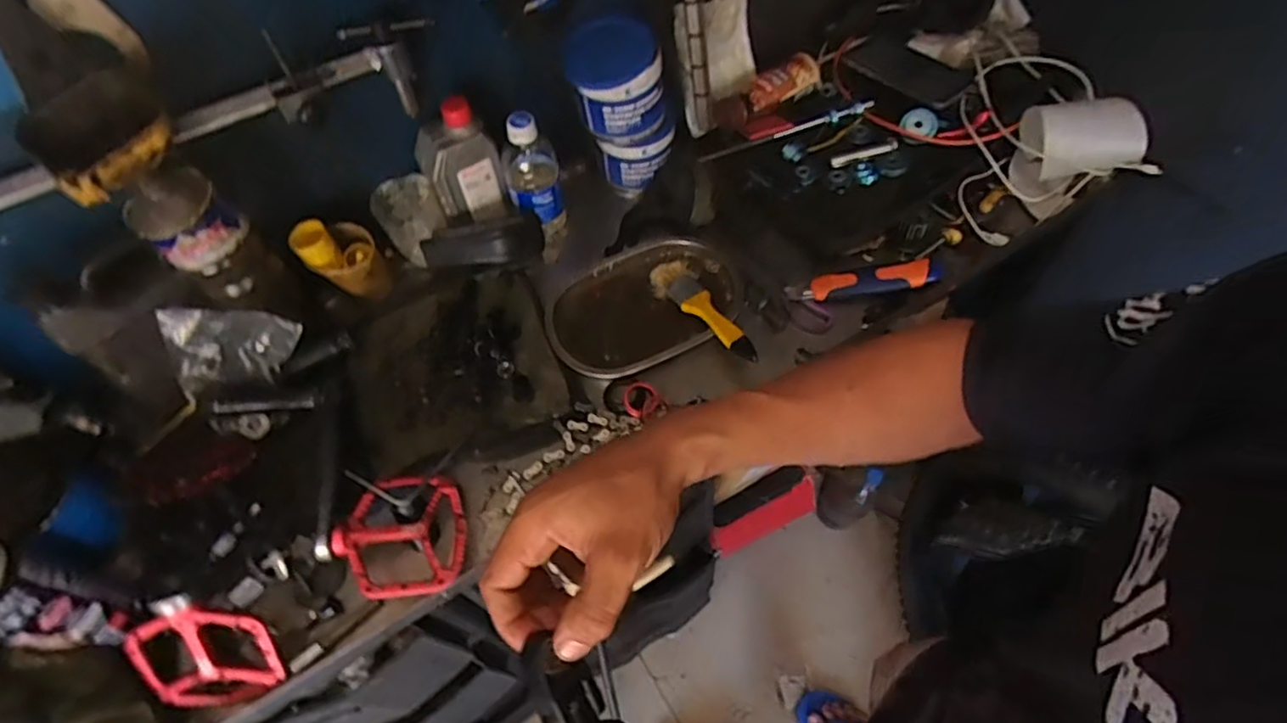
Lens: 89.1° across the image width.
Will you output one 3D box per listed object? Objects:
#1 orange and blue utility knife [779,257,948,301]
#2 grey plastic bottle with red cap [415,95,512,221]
[{"bbox_3d":[0.246,-0.087,0.726,0.169,0.032,0.027,-6,59,1],"label":"orange and blue utility knife"},{"bbox_3d":[-0.204,-0.212,0.739,0.089,0.153,0.056,-2,59,3],"label":"grey plastic bottle with red cap"}]

